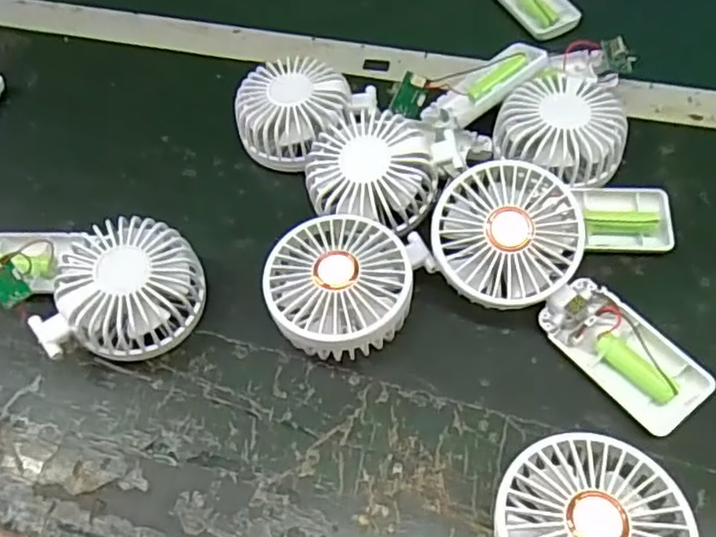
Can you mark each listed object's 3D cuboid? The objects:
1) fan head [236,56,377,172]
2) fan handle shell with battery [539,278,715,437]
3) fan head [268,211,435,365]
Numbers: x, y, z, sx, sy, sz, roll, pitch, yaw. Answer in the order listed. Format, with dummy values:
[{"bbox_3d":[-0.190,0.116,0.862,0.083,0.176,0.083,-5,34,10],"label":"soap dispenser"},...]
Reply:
[{"bbox_3d":[-0.042,-0.113,0.476,0.095,0.054,0.088,24,62,20],"label":"fan head"},{"bbox_3d":[0.151,0.049,0.367,0.041,0.023,0.093,-34,59,-15],"label":"fan handle shell with battery"},{"bbox_3d":[-0.002,0.012,0.396,0.099,0.049,0.083,-17,56,-5],"label":"fan head"}]

